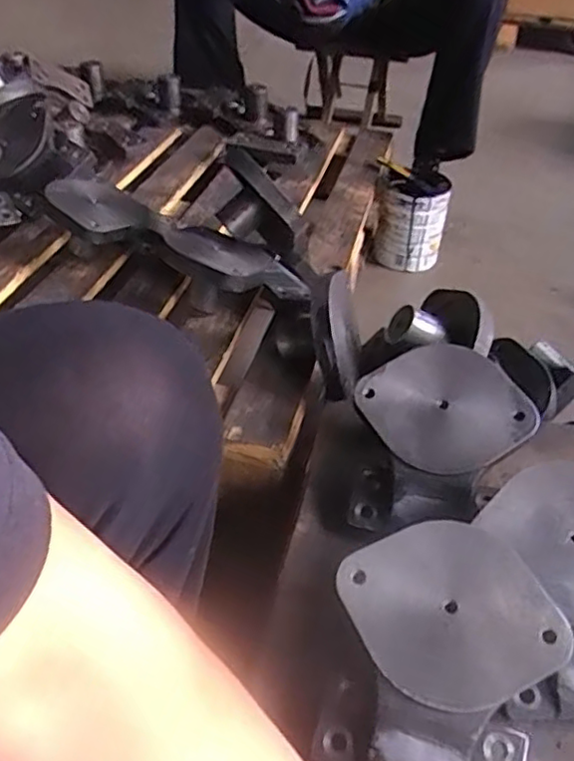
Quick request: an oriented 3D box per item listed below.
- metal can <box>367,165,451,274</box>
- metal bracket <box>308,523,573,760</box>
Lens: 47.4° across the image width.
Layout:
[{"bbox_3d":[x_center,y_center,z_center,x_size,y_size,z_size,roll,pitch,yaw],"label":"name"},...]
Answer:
[{"bbox_3d":[0.238,-0.315,1.273,0.133,0.156,0.130,9,41,7],"label":"metal can"},{"bbox_3d":[0.117,0.212,0.495,0.168,0.099,0.173,6,41,4],"label":"metal bracket"}]

